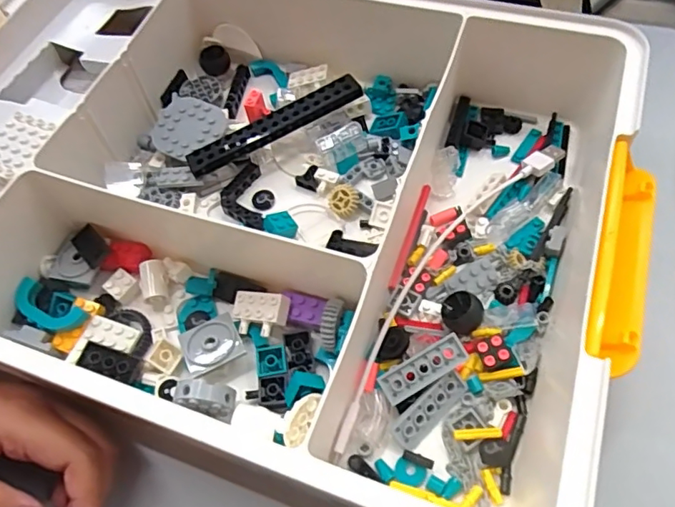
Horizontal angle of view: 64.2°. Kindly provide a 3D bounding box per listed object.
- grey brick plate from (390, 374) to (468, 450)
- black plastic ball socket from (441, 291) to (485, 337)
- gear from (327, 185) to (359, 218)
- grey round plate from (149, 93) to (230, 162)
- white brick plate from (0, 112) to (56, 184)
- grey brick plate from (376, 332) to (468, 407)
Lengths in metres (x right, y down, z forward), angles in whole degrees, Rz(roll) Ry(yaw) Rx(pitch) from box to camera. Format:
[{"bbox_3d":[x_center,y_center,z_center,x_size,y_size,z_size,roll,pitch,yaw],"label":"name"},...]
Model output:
[{"bbox_3d":[0.049,0.081,0.280,0.045,0.004,0.017,-39,97,-16],"label":"grey brick plate"},{"bbox_3d":[0.069,0.033,0.297,0.023,0.017,0.023,22,63,14],"label":"black plastic ball socket"},{"bbox_3d":[0.004,-0.034,0.352,0.019,0.012,0.021,-44,86,13],"label":"gear"},{"bbox_3d":[-0.105,-0.087,0.378,0.047,0.008,0.047,-1,70,2],"label":"grey round plate"},{"bbox_3d":[-0.194,-0.064,0.323,0.029,0.007,0.046,13,62,13],"label":"white brick plate"},{"bbox_3d":[0.044,0.060,0.280,0.048,0.004,0.016,-29,78,-7],"label":"grey brick plate"}]

